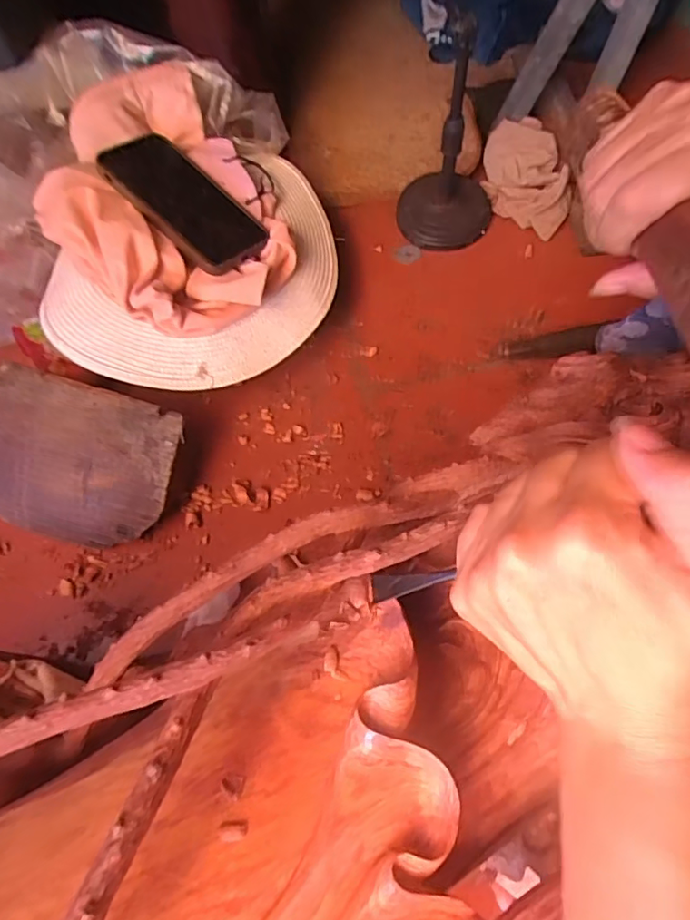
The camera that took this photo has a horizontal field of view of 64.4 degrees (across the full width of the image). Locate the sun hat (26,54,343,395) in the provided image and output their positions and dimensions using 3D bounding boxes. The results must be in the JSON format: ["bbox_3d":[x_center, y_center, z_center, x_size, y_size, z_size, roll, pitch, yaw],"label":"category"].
[{"bbox_3d":[-0.154,-0.230,0.532,0.277,0.109,0.320,1,64,3],"label":"sun hat"}]

